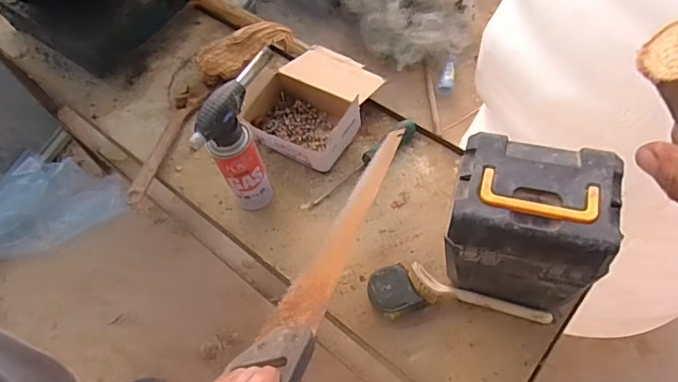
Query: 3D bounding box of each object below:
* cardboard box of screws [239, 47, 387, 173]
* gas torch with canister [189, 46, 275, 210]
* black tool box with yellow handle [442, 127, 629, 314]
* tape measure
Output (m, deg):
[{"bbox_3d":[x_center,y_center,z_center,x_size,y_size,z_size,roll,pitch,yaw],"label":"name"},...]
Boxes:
[{"bbox_3d":[-0.039,-0.161,0.876,0.172,0.076,0.235,20,62,19],"label":"cardboard box of screws"},{"bbox_3d":[-0.130,-0.078,0.759,0.060,0.237,0.156,17,61,17],"label":"gas torch with canister"},{"bbox_3d":[0.227,0.058,0.632,0.172,0.233,0.135,10,59,13],"label":"black tool box with yellow handle"},{"bbox_3d":[0.079,0.144,0.711,0.071,0.039,0.065,-16,57,-4],"label":"tape measure"}]

